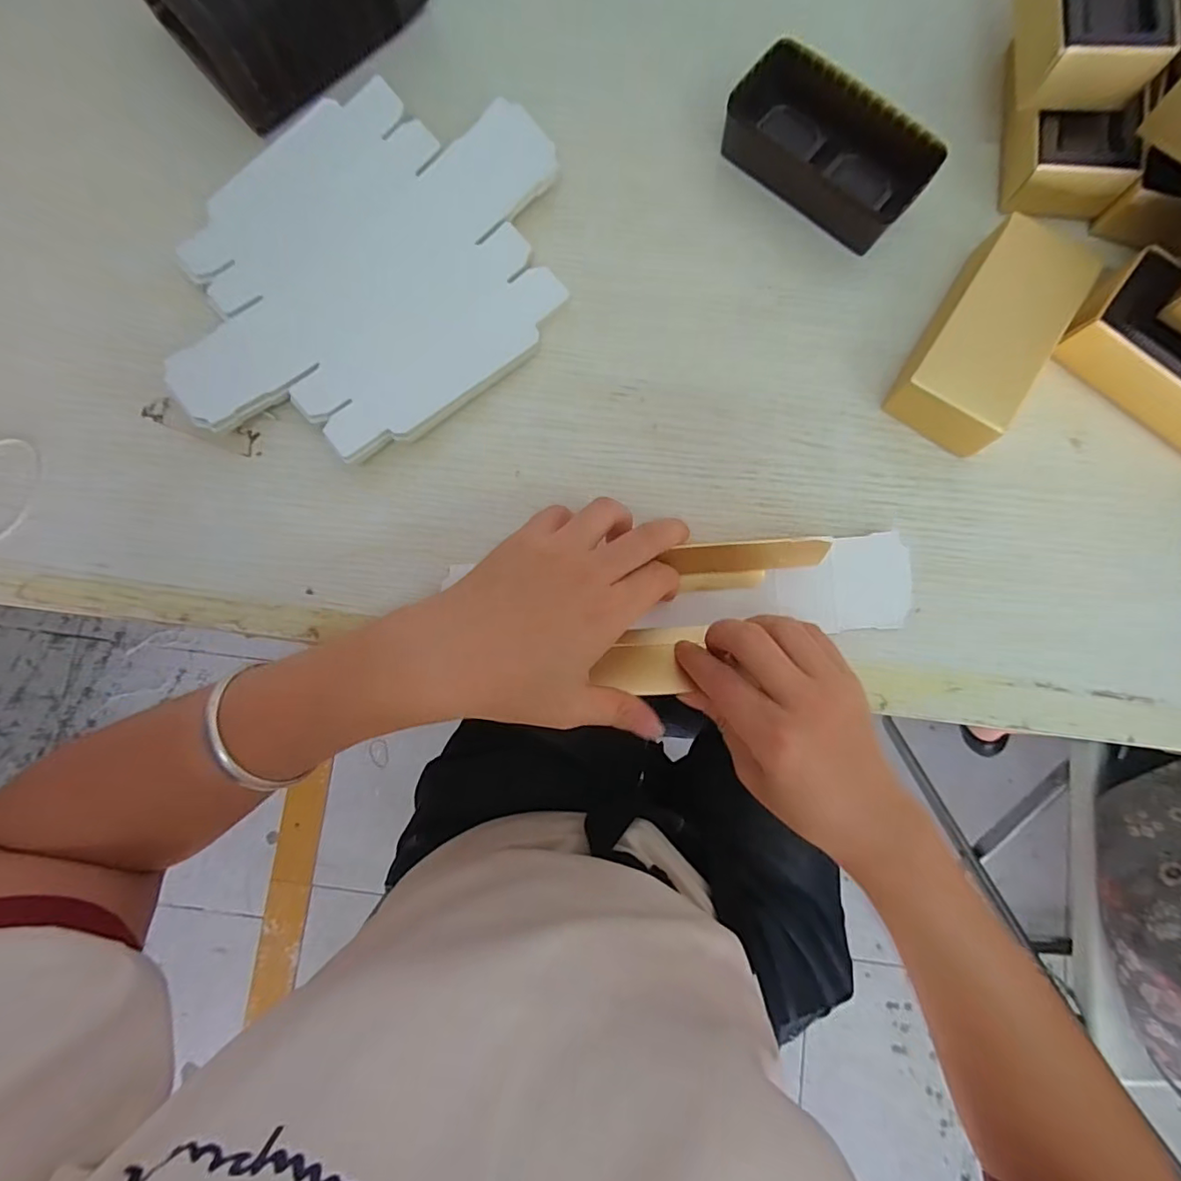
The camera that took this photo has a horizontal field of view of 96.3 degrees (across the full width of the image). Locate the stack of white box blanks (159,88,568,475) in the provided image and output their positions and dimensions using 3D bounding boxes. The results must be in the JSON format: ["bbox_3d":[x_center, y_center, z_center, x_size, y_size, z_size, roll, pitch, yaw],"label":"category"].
[{"bbox_3d":[-0.126,-0.183,0.303,0.238,0.016,0.186,-39,85,-3],"label":"stack of white box blanks"}]

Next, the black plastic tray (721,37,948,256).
[{"bbox_3d":[0.134,-0.251,0.303,0.112,0.030,0.059,37,86,4],"label":"black plastic tray"}]

